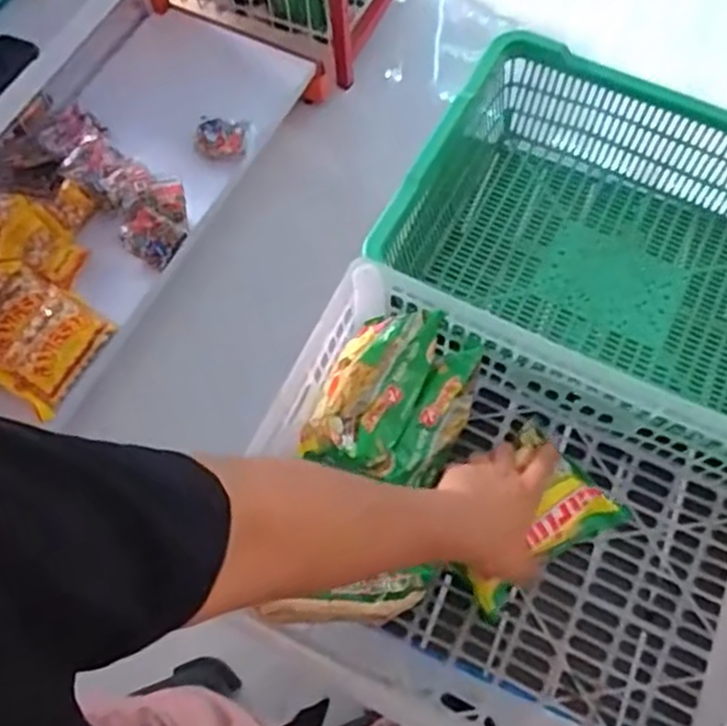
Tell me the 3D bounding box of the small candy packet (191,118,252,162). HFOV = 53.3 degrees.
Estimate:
[{"bbox_3d":[-0.236,-0.373,1.212,0.093,0.029,0.063,8,67,5],"label":"small candy packet"}]

